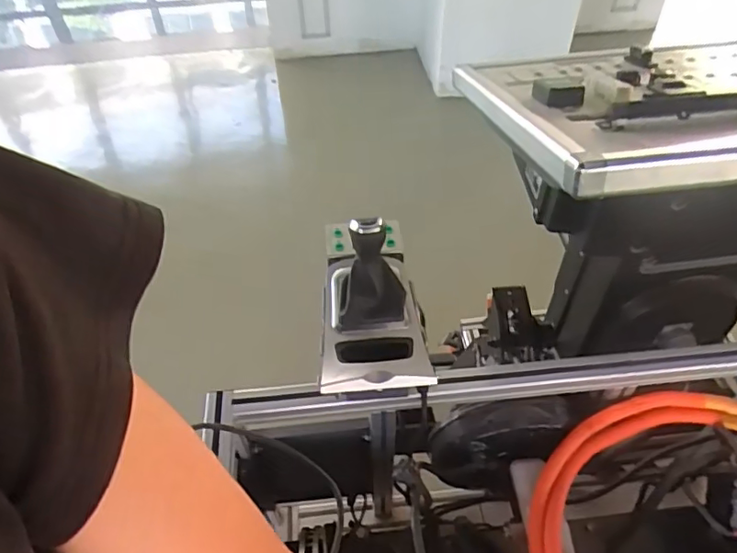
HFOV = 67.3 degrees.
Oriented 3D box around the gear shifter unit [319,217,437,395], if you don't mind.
[{"bbox_3d":[0.006,-0.003,0.758,0.145,0.162,0.285,-2,48,0],"label":"gear shifter unit"}]

